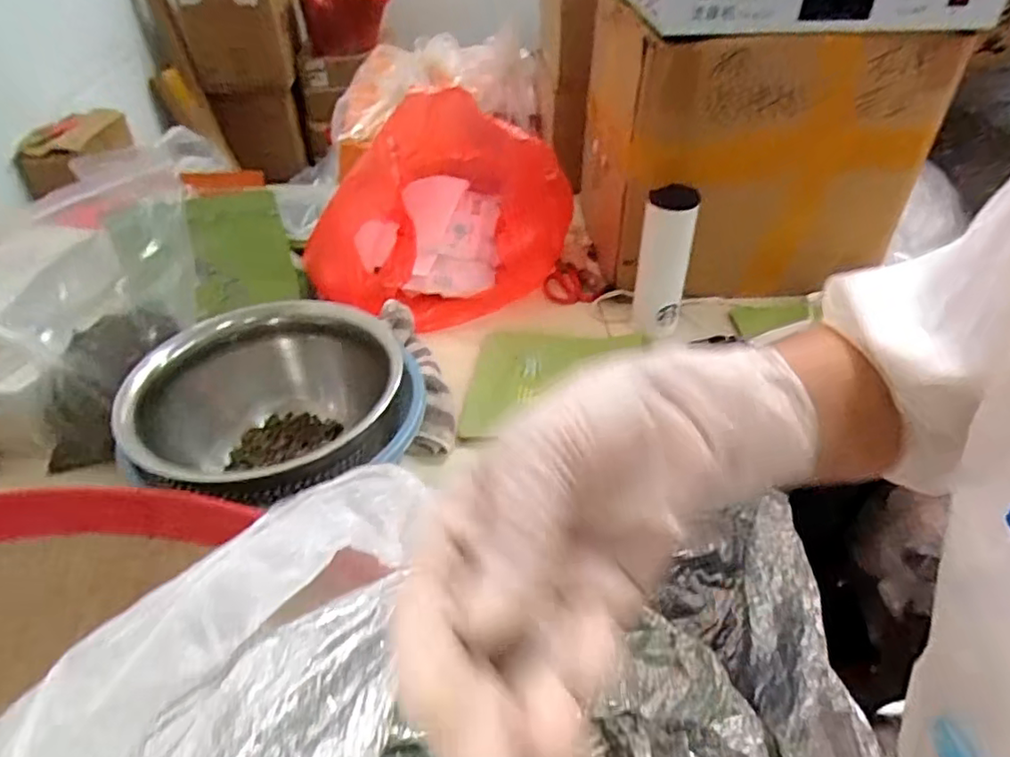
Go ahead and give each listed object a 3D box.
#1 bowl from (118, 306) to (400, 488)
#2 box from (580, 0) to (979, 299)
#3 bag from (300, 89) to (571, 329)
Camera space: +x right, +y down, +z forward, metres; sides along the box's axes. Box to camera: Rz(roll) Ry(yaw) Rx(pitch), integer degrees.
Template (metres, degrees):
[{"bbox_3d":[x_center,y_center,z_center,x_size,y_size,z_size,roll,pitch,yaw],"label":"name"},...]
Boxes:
[{"bbox_3d":[-0.248,0.046,0.710,0.278,0.168,0.281,-5,41,-4],"label":"bowl"},{"bbox_3d":[0.357,-0.360,1.001,0.456,0.377,0.284,-9,41,-8],"label":"box"},{"bbox_3d":[-0.086,-0.280,1.032,0.342,0.259,0.402,10,42,13],"label":"bag"}]

